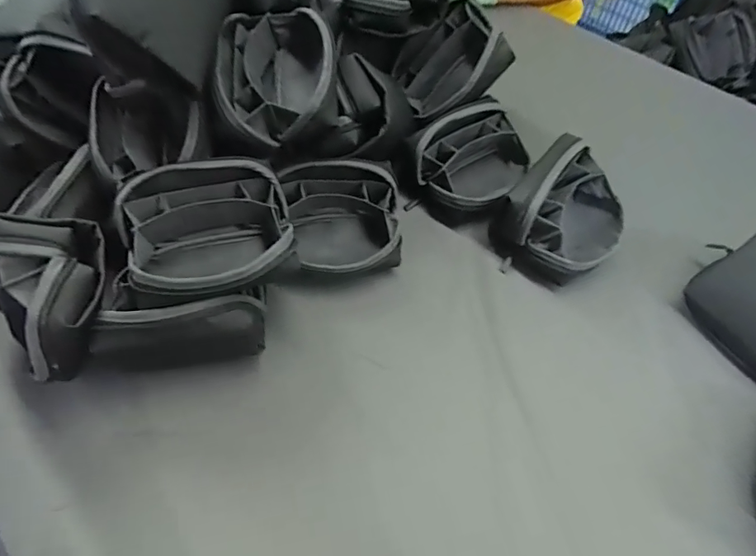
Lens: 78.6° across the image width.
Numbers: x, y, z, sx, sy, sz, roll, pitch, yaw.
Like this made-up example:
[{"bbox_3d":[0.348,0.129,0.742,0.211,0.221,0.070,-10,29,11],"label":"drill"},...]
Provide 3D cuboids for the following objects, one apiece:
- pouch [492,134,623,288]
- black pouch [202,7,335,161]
[{"bbox_3d":[0.249,-0.092,0.603,0.143,0.106,0.163,33,62,20],"label":"pouch"},{"bbox_3d":[-0.127,-0.241,0.569,0.143,0.096,0.162,-5,57,-4],"label":"black pouch"}]

